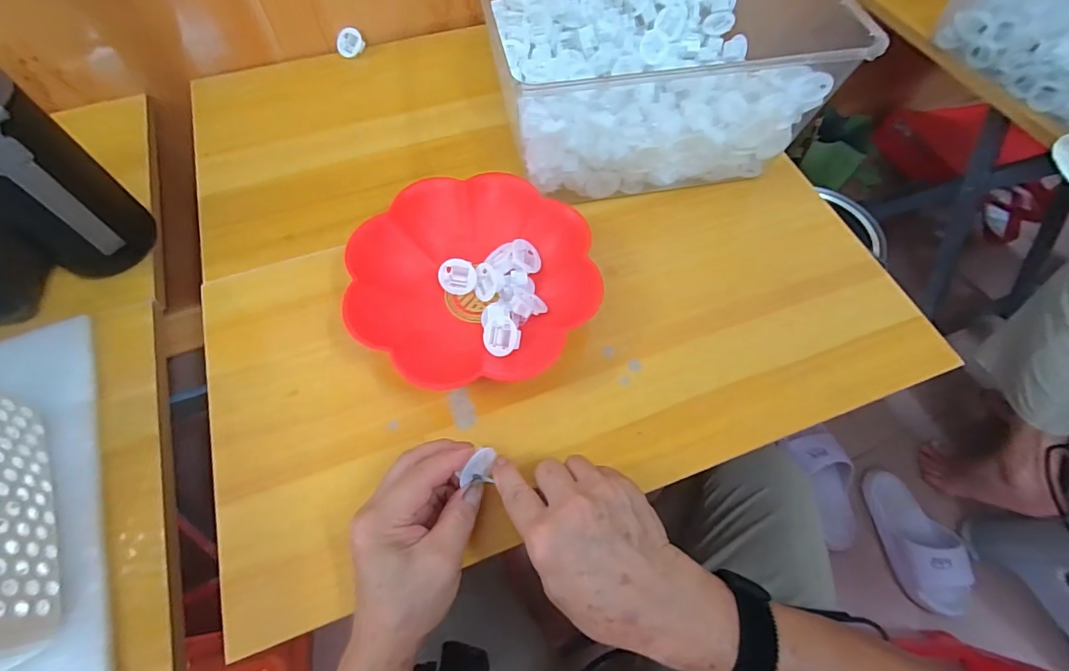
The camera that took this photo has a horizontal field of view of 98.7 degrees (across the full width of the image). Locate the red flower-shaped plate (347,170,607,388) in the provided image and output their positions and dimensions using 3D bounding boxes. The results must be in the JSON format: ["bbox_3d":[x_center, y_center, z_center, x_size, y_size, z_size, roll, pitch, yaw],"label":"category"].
[{"bbox_3d":[-0.050,-0.047,0.387,0.192,0.047,0.182,1,63,-1],"label":"red flower-shaped plate"}]

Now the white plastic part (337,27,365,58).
[{"bbox_3d":[-0.221,-0.351,0.551,0.031,0.010,0.031,-2,105,-8],"label":"white plastic part"}]

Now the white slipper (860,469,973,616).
[{"bbox_3d":[0.646,0.337,0.764,0.101,0.062,0.224,-7,64,-5],"label":"white slipper"}]

